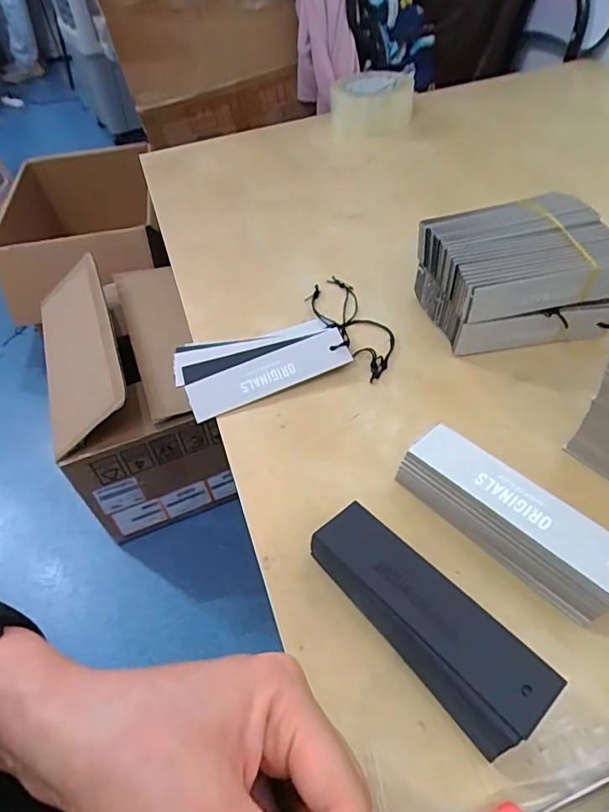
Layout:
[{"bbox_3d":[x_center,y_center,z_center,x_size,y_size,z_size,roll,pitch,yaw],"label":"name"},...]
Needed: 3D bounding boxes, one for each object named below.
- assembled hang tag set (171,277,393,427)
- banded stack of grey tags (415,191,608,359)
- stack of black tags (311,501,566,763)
[{"bbox_3d":[-0.021,-0.057,0.413,0.167,0.021,0.125,-12,47,-7],"label":"assembled hang tag set"},{"bbox_3d":[0.167,-0.101,0.398,0.137,0.084,0.085,-5,47,0],"label":"banded stack of grey tags"},{"bbox_3d":[0.056,0.106,0.252,0.039,0.030,0.125,-34,54,-25],"label":"stack of black tags"}]

